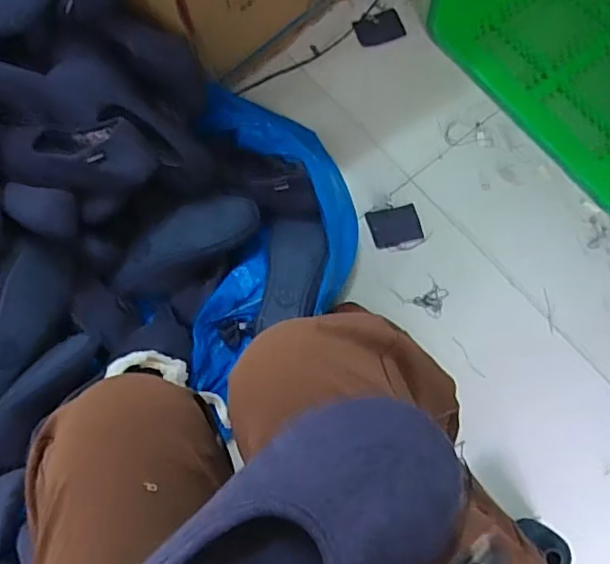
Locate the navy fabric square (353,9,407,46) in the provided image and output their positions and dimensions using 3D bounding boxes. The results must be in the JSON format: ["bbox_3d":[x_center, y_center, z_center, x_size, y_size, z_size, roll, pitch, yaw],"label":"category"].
[{"bbox_3d":[0.128,-0.440,1.008,0.081,0.010,0.061,-15,73,-3],"label":"navy fabric square"}]

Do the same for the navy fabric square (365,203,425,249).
[{"bbox_3d":[0.139,-0.087,0.897,0.076,0.004,0.061,-15,73,-3],"label":"navy fabric square"}]

